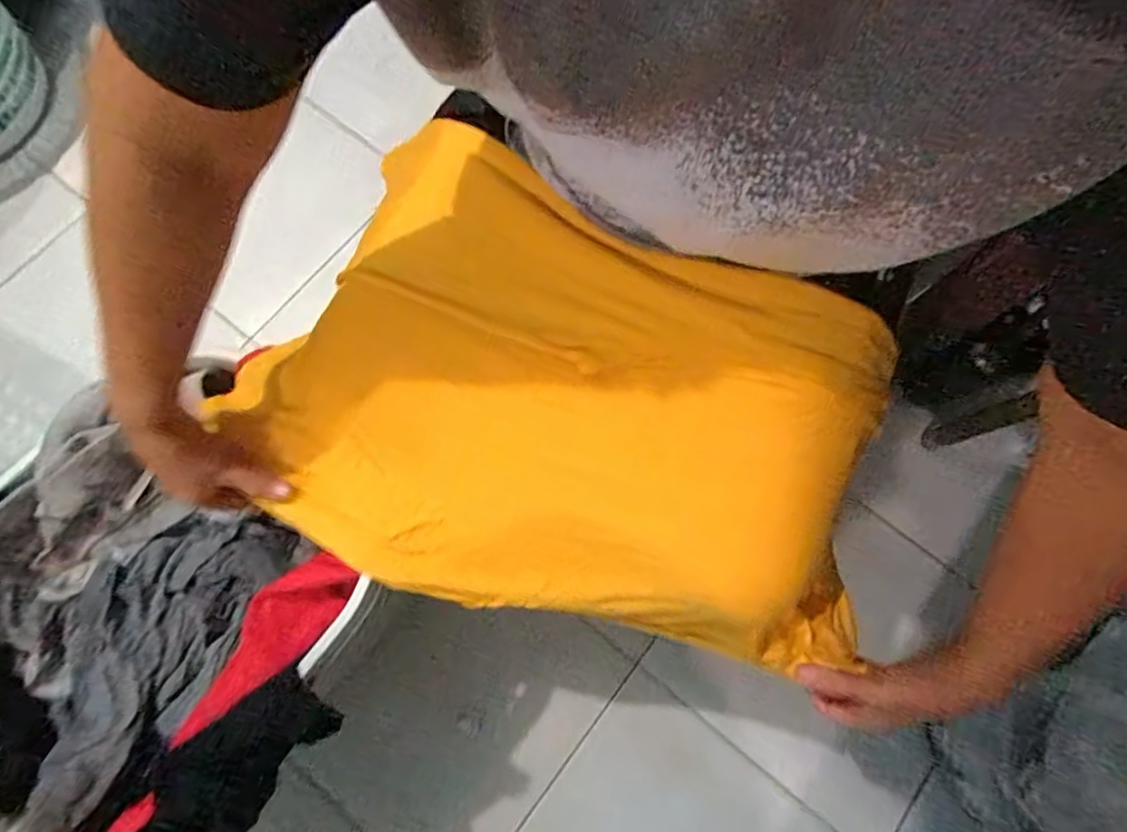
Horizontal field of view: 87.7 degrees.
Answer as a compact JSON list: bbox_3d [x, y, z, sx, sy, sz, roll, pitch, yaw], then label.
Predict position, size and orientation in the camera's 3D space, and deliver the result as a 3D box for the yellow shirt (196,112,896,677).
[{"bbox_3d":[0.002,0.013,0.450,0.495,0.128,0.308,26,77,7],"label":"yellow shirt"}]

